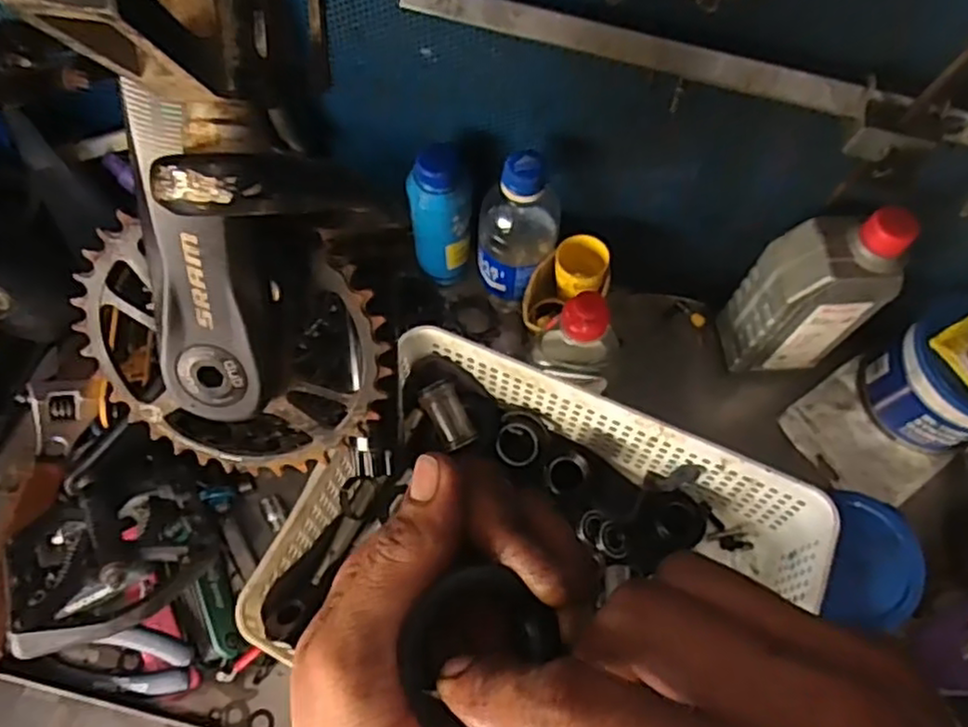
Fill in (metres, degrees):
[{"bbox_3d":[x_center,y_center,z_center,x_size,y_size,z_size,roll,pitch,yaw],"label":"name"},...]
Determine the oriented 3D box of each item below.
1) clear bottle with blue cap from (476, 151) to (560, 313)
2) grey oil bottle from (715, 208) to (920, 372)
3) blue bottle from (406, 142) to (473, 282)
[{"bbox_3d":[0.026,-0.096,0.546,0.061,0.159,0.057,8,64,2],"label":"clear bottle with blue cap"},{"bbox_3d":[0.246,-0.049,0.531,0.080,0.179,0.052,0,64,-2],"label":"grey oil bottle"},{"bbox_3d":[-0.034,-0.112,0.567,0.046,0.147,0.039,-1,64,-2],"label":"blue bottle"}]

